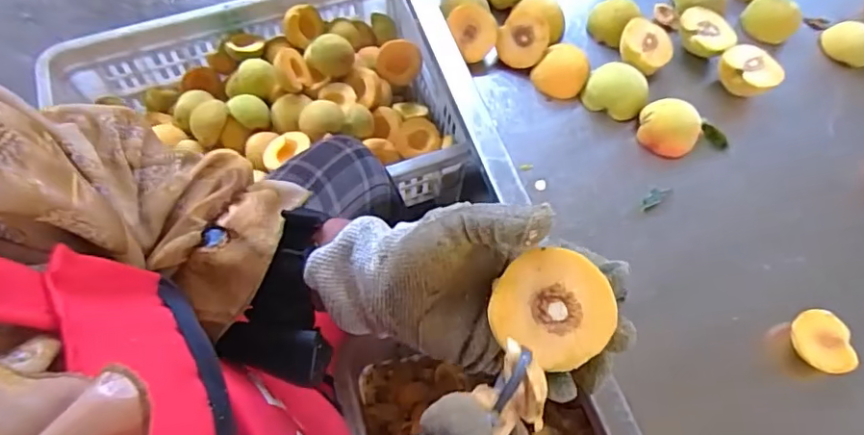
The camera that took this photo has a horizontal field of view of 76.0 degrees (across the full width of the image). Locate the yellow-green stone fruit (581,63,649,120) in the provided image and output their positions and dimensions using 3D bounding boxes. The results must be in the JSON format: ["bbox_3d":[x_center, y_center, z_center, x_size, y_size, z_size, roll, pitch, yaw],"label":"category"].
[{"bbox_3d":[0.198,-0.138,0.594,0.063,0.038,0.048,22,64,9],"label":"yellow-green stone fruit"}]

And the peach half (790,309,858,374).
[{"bbox_3d":[0.339,0.112,0.486,0.045,0.030,0.053,-13,64,-9],"label":"peach half"}]

